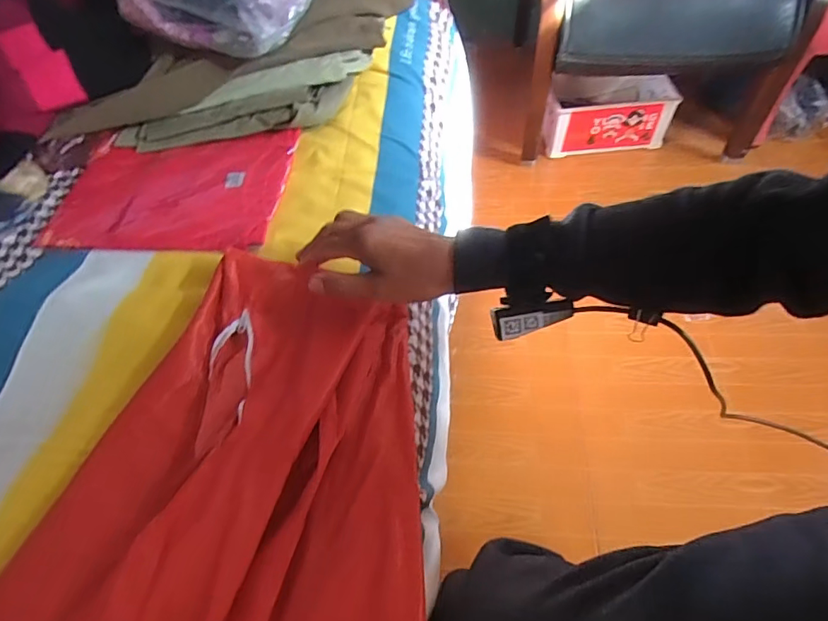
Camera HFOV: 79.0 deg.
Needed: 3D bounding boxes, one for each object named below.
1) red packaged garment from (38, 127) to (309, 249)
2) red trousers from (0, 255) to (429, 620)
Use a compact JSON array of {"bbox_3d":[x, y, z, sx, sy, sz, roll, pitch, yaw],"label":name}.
[{"bbox_3d":[-0.297,-0.150,0.605,0.275,0.025,0.182,0,54,4],"label":"red packaged garment"},{"bbox_3d":[-0.156,0.184,0.365,0.331,0.078,0.522,-2,54,0],"label":"red trousers"}]

